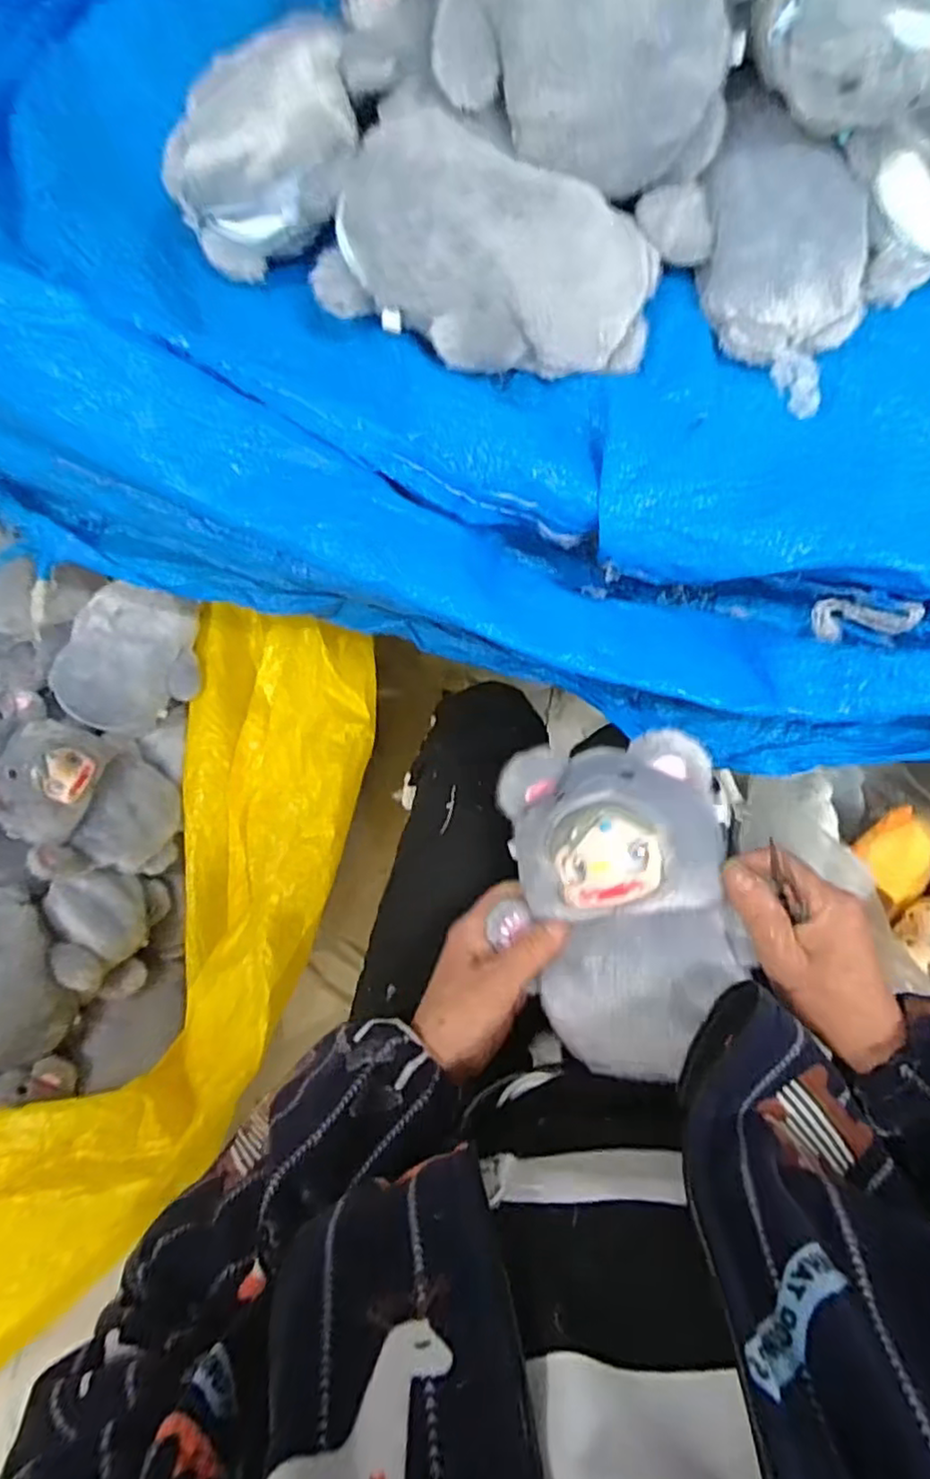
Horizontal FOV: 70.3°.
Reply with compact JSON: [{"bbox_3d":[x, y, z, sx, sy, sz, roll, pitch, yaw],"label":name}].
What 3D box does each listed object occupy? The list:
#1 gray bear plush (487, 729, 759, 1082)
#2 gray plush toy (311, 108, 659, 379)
[{"bbox_3d":[0.092,0.102,0.389,0.134,0.068,0.198,-6,88,29],"label":"gray bear plush"},{"bbox_3d":[0.018,-0.286,0.394,0.191,0.065,0.132,27,74,7],"label":"gray plush toy"}]

